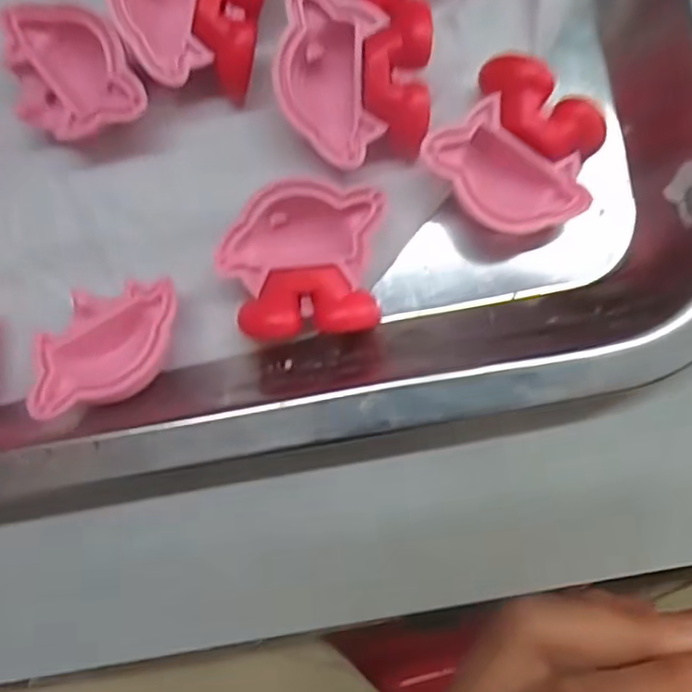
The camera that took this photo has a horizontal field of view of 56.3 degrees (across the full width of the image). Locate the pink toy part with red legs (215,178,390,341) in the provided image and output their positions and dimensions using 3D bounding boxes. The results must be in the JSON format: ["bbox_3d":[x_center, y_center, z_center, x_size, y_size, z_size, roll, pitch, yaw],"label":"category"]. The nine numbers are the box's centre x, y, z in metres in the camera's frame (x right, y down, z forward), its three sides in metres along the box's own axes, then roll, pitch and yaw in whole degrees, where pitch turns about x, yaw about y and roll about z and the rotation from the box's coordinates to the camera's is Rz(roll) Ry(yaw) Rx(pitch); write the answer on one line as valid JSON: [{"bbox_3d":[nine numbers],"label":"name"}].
[{"bbox_3d":[-0.010,-0.019,0.144,0.034,0.010,0.033,2,86,2],"label":"pink toy part with red legs"}]

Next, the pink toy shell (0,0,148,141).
[{"bbox_3d":[-0.063,-0.062,0.149,0.026,0.017,0.036,-34,86,0],"label":"pink toy shell"}]

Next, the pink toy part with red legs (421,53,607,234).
[{"bbox_3d":[0.039,-0.042,0.144,0.034,0.015,0.033,33,88,4],"label":"pink toy part with red legs"}]

